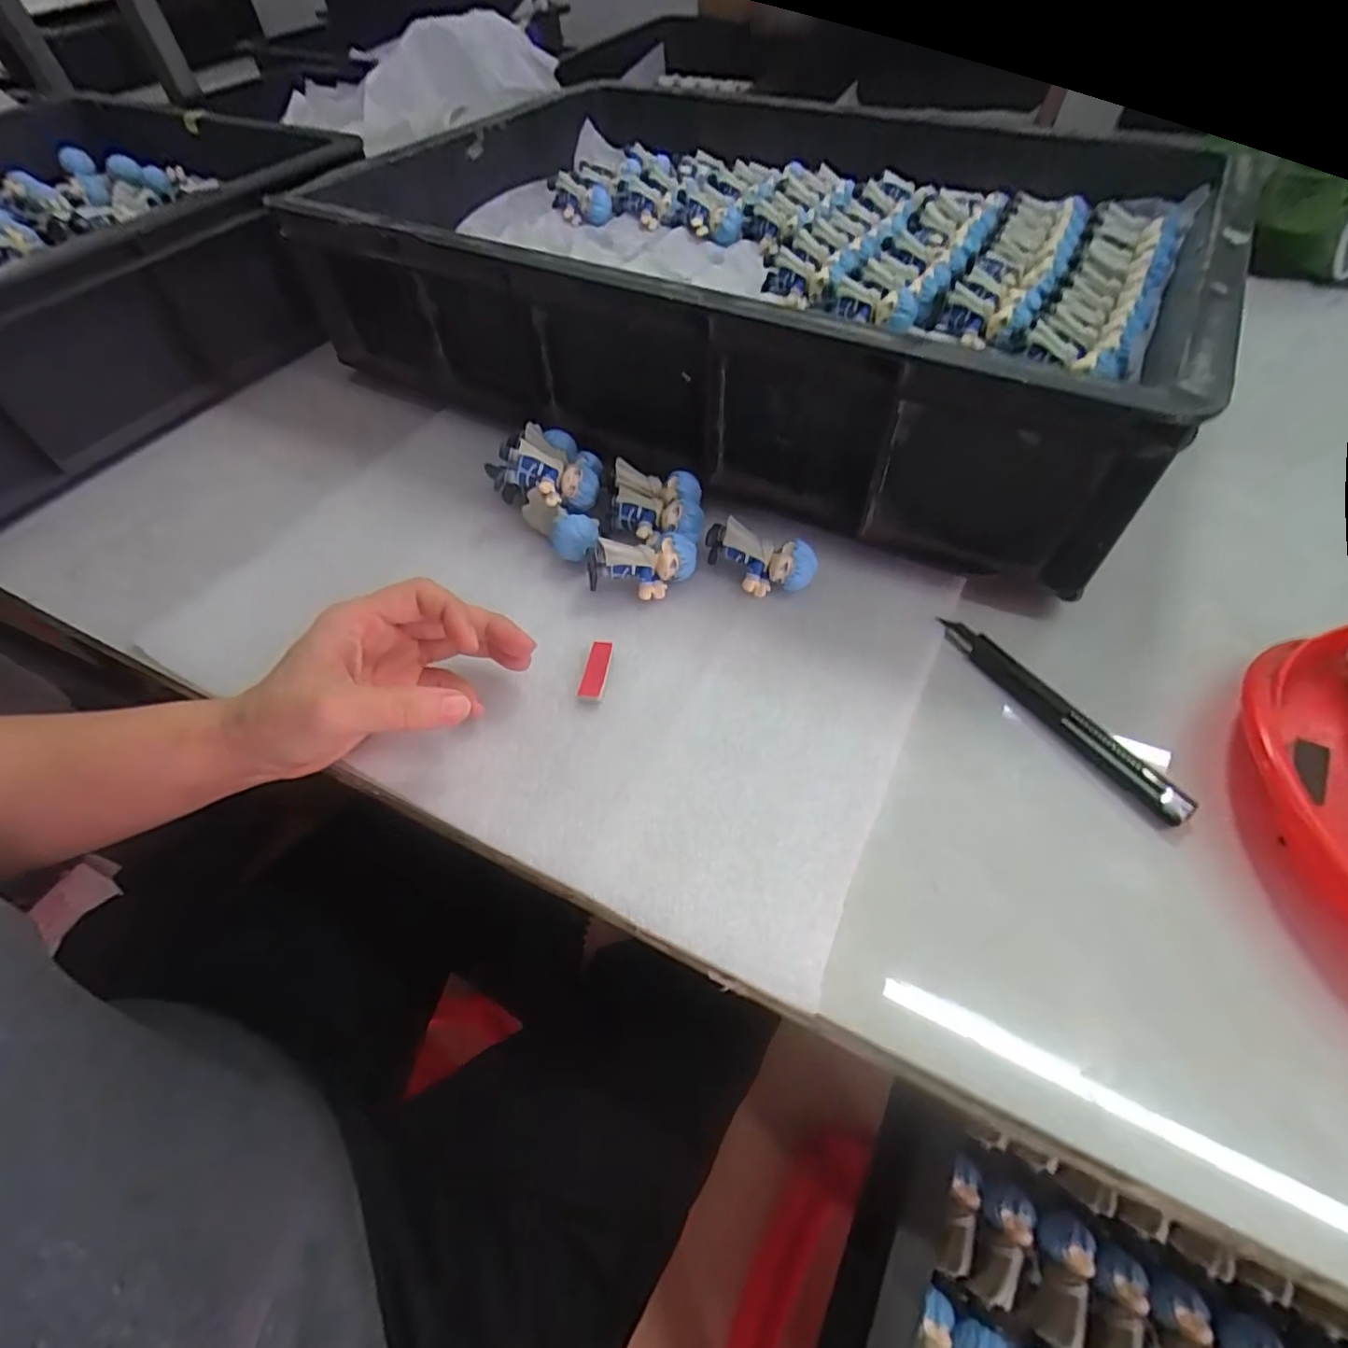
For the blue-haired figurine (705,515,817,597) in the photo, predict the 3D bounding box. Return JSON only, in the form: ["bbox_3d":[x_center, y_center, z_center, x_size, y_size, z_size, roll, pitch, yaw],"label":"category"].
[{"bbox_3d":[0.047,-0.065,0.356,0.063,0.031,0.023,20,56,16],"label":"blue-haired figurine"}]

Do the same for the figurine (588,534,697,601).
[{"bbox_3d":[-0.017,-0.062,0.356,0.062,0.029,0.025,-11,54,-7],"label":"figurine"}]

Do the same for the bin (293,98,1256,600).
[{"bbox_3d":[0.057,-0.326,0.479,0.557,0.114,0.449,22,57,17],"label":"bin"}]

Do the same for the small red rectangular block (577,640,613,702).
[{"bbox_3d":[-0.041,-0.004,0.330,0.011,0.006,0.039,5,53,6],"label":"small red rectangular block"}]

